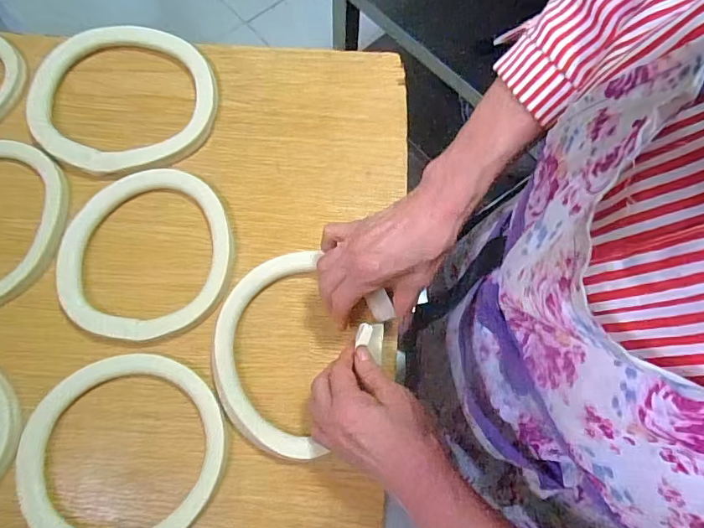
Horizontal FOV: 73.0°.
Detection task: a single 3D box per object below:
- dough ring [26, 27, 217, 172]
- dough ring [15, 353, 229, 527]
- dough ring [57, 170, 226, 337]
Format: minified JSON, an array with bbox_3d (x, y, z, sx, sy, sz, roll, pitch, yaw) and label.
[{"bbox_3d":[-0.246,-0.180,0.517,0.182,0.020,0.177,0,72,-1],"label":"dough ring"},{"bbox_3d":[-0.197,0.162,0.411,0.166,0.009,0.166,0,72,-1],"label":"dough ring"},{"bbox_3d":[-0.203,-0.013,0.468,0.159,0.012,0.171,0,72,-1],"label":"dough ring"}]

